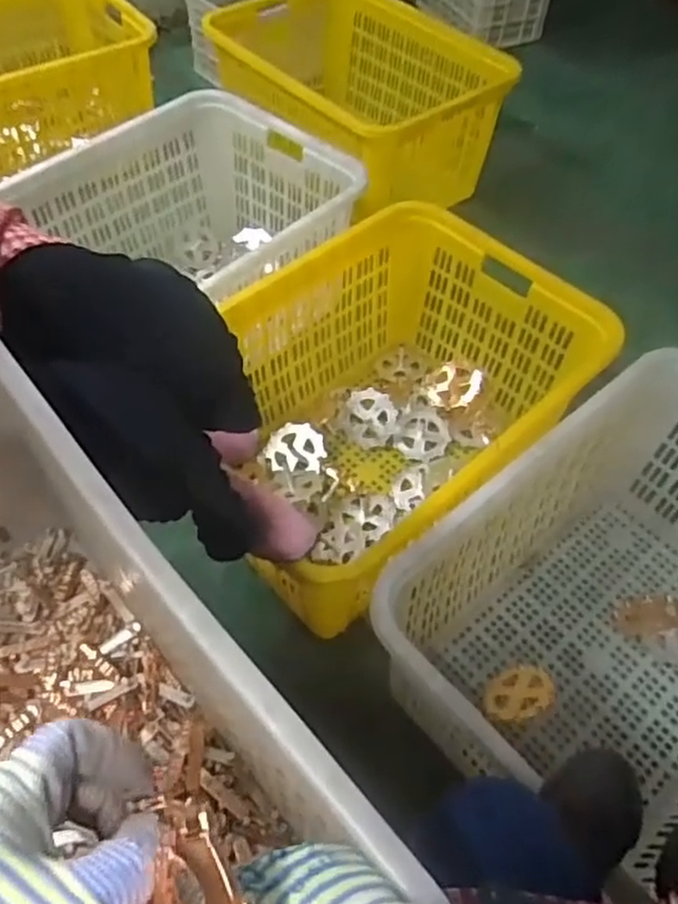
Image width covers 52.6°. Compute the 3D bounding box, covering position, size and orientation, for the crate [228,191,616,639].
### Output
[{"bbox_3d":[0.080,-0.090,1.464,0.748,0.480,0.551,-33,63,-23],"label":"crate"}]

